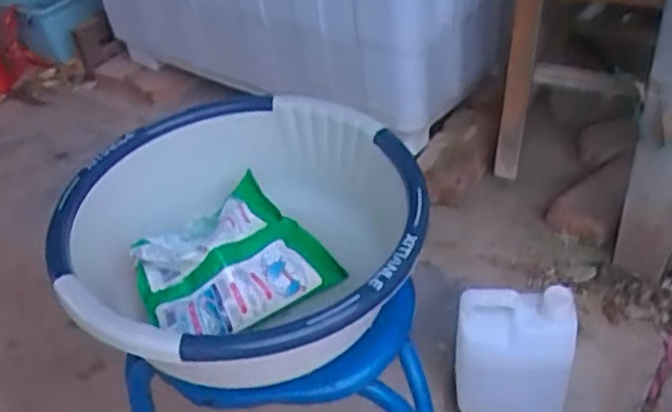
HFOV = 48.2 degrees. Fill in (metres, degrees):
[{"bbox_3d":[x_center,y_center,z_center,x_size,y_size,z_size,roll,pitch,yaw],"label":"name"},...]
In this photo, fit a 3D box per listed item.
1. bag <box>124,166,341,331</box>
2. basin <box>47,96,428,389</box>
[{"bbox_3d":[-0.109,0.049,0.756,0.185,0.058,0.167,-25,44,-19],"label":"bag"},{"bbox_3d":[-0.087,0.039,0.736,0.329,0.134,0.337,-5,41,4],"label":"basin"}]

